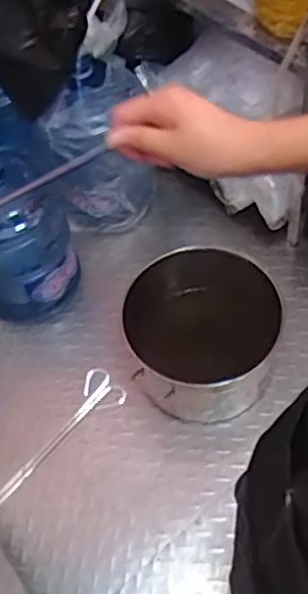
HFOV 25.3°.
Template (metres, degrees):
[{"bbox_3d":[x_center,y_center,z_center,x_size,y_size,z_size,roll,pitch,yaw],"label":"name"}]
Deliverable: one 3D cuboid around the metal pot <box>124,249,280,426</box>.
[{"bbox_3d":[0.104,0.079,1.486,0.305,0.209,0.330,-2,57,4],"label":"metal pot"}]

